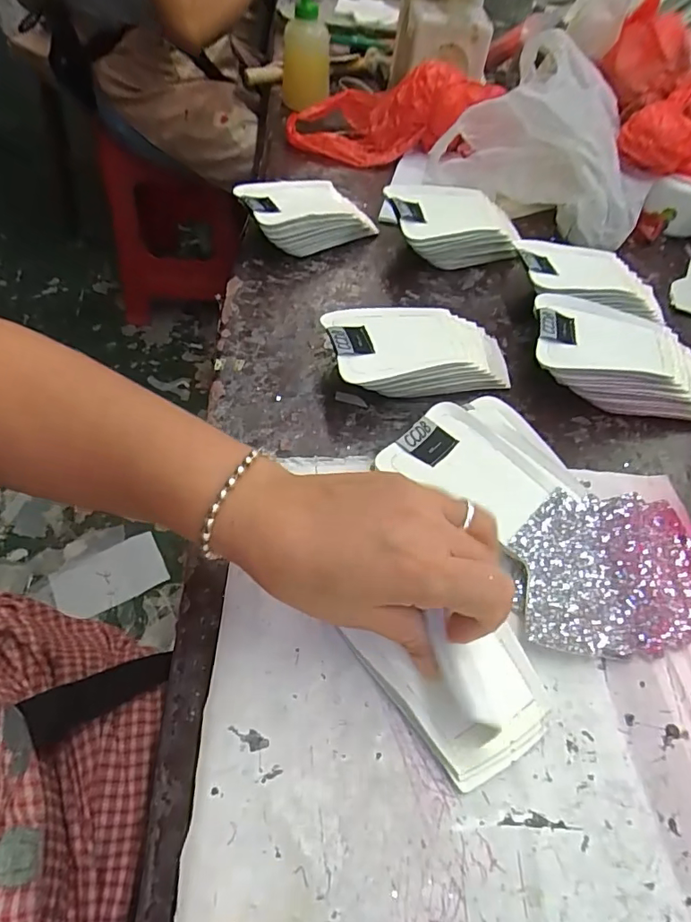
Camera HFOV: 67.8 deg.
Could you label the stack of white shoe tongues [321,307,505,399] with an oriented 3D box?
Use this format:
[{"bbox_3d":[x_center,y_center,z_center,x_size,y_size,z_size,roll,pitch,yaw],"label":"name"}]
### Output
[{"bbox_3d":[0.064,-0.094,0.435,0.160,0.044,0.082,-11,56,-12],"label":"stack of white shoe tongues"}]

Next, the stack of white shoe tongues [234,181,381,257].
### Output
[{"bbox_3d":[-0.042,-0.262,0.547,0.132,0.045,0.090,-27,61,-22],"label":"stack of white shoe tongues"}]

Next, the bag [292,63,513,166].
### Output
[{"bbox_3d":[0.051,-0.445,0.654,0.230,0.090,0.127,23,56,12],"label":"bag"}]

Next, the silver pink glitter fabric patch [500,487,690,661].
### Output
[{"bbox_3d":[0.159,0.068,0.316,0.121,0.025,0.099,5,54,-1],"label":"silver pink glitter fabric patch"}]

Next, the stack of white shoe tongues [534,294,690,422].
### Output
[{"bbox_3d":[0.239,-0.087,0.438,0.172,0.053,0.090,8,54,1],"label":"stack of white shoe tongues"}]

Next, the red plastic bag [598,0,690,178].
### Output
[{"bbox_3d":[0.372,-0.425,0.593,0.124,0.074,0.260,2,65,-2],"label":"red plastic bag"}]

